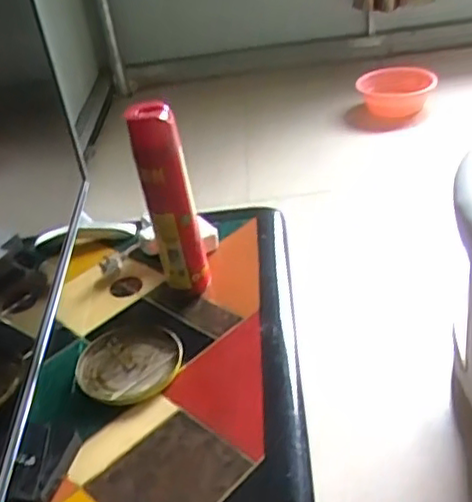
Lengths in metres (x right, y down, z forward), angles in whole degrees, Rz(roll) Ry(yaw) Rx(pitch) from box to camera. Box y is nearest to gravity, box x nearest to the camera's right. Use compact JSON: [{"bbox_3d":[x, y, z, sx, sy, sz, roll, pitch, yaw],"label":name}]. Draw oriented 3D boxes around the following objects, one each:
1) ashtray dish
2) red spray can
[{"bbox_3d":[-0.143,0.144,0.866,0.123,0.017,0.124,-6,34,4],"label":"ashtray dish"},{"bbox_3d":[-0.088,-0.064,0.916,0.074,0.286,0.072,-9,34,0],"label":"red spray can"}]

